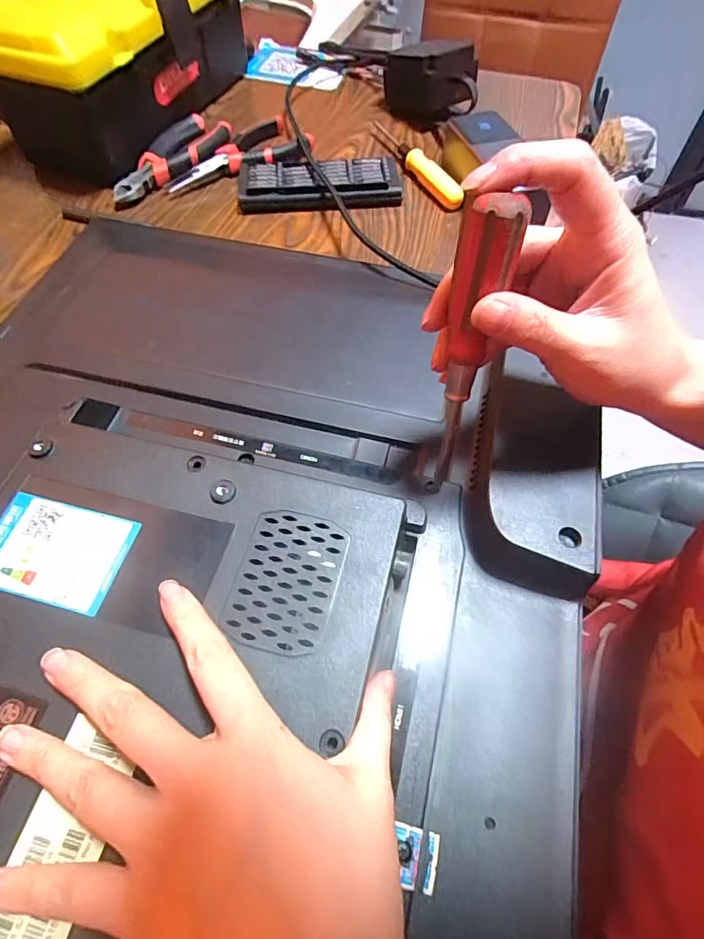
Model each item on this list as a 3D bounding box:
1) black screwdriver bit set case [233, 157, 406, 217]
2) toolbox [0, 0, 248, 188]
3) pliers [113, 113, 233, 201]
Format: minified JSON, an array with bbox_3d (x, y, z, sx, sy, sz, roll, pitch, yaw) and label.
[{"bbox_3d":[-0.032,-0.281,0.495,0.156,0.023,0.066,-3,59,-2],"label":"black screwdriver bit set case"},{"bbox_3d":[-0.225,-0.441,0.494,0.129,0.165,0.298,23,62,13],"label":"toolbox"},{"bbox_3d":[-0.180,-0.318,0.503,0.051,0.014,0.147,22,62,13],"label":"pliers"}]

